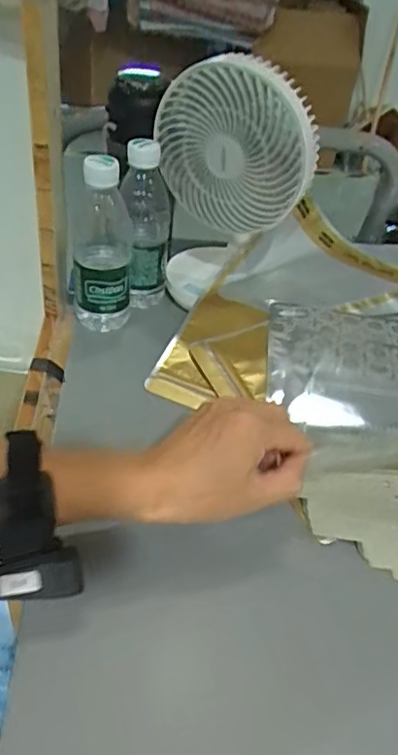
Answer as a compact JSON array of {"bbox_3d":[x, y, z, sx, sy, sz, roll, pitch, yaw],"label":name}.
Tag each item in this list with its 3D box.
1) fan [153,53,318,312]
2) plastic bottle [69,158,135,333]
[{"bbox_3d":[0.033,-0.199,0.610,0.150,0.247,0.106,7,41,0],"label":"fan"},{"bbox_3d":[-0.099,-0.135,0.590,0.059,0.177,0.064,-2,42,-12],"label":"plastic bottle"}]

